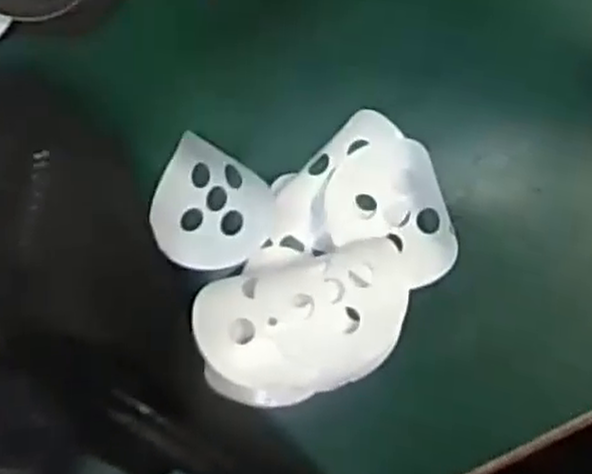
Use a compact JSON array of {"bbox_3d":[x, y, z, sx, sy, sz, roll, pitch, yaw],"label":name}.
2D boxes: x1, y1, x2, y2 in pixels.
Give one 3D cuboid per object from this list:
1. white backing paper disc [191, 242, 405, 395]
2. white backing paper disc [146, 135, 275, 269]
[{"bbox_3d":[0.006,0.035,0.313,0.084,0.016,0.052,-15,90,7],"label":"white backing paper disc"},{"bbox_3d":[-0.038,-0.012,0.319,0.056,0.010,0.046,36,89,24],"label":"white backing paper disc"}]

